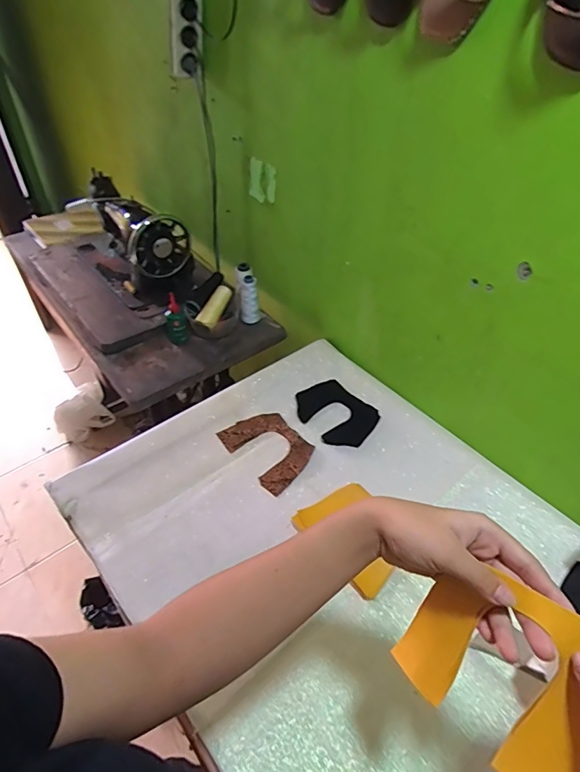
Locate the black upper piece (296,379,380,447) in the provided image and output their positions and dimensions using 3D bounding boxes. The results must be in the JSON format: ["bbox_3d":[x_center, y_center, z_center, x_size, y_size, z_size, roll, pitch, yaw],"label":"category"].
[{"bbox_3d":[0.087,0.052,0.861,0.118,0.009,0.152,-33,58,-24],"label":"black upper piece"}]

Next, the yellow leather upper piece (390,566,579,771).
[{"bbox_3d":[0.153,0.195,0.317,0.133,0.127,0.025,34,19,37],"label":"yellow leather upper piece"}]

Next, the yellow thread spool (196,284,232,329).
[{"bbox_3d":[-0.165,-0.178,1.018,0.039,0.039,0.114,24,74,21],"label":"yellow thread spool"}]

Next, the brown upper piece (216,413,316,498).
[{"bbox_3d":[-0.036,0.108,0.805,0.119,0.009,0.159,-32,54,-30],"label":"brown upper piece"}]

